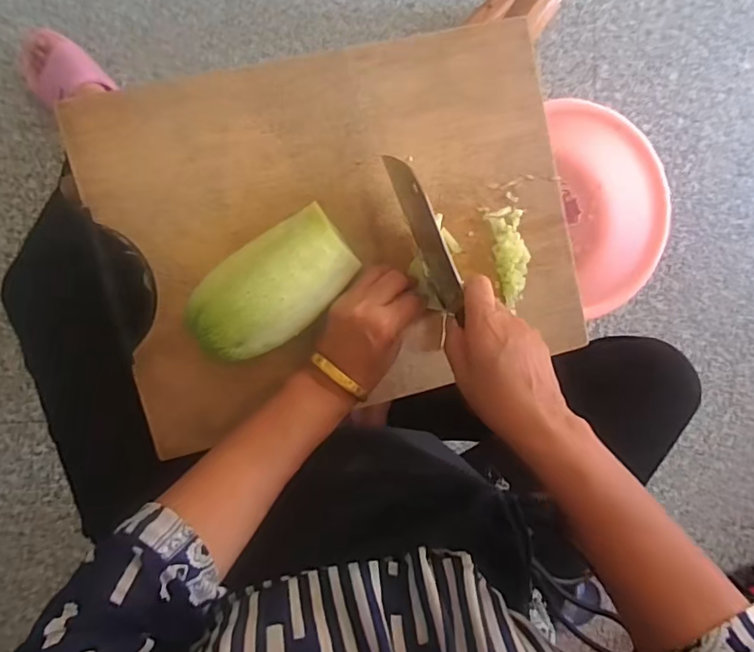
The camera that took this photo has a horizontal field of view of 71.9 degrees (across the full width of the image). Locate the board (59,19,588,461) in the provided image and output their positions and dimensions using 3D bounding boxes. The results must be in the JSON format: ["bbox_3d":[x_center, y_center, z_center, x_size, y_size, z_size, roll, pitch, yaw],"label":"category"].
[{"bbox_3d":[-0.024,-0.079,0.441,0.383,0.022,0.289,-14,96,-6],"label":"board"}]

